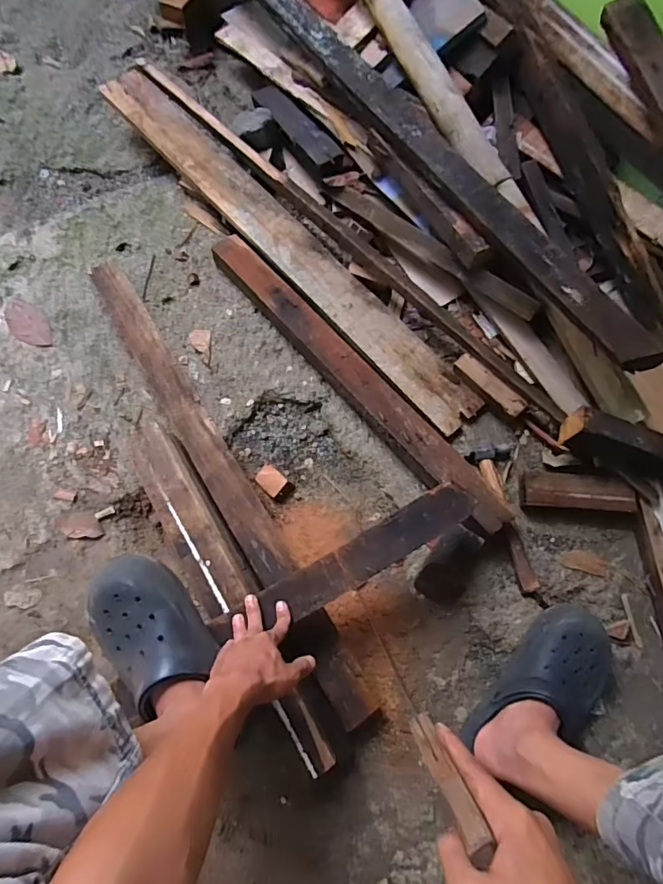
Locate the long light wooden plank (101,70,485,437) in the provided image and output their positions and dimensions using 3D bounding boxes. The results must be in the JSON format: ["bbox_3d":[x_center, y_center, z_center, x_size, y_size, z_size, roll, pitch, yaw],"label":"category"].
[{"bbox_3d":[-0.097,-0.408,0.968,0.118,0.020,1.007,-41,79,-12],"label":"long light wooden plank"}]

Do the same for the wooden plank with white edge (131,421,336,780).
[{"bbox_3d":[-0.158,0.208,0.722,0.082,0.058,0.556,-31,74,-11],"label":"wooden plank with white edge"}]

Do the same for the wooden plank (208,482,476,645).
[{"bbox_3d":[0.022,0.169,0.666,0.378,0.027,0.059,-28,73,-4],"label":"wooden plank"}]

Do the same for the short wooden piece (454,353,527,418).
[{"bbox_3d":[0.276,-0.100,0.862,0.141,0.018,0.037,42,75,12],"label":"short wooden piece"}]

